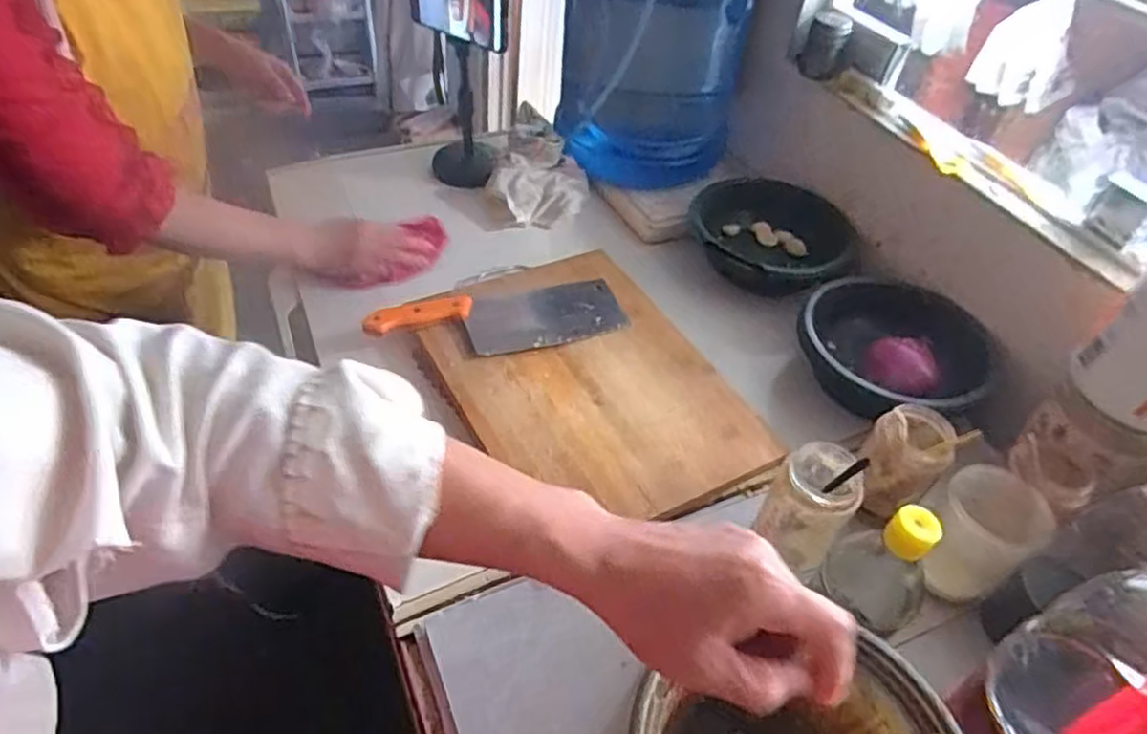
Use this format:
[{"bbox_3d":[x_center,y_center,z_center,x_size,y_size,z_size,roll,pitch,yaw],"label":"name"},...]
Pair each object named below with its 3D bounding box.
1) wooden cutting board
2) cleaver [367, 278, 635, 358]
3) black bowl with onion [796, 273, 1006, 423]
[{"bbox_3d":[0.012,0.008,0.781,0.275,0.018,0.372,-21,52,-25],"label":"wooden cutting board"},{"bbox_3d":[-0.084,-0.058,0.815,0.287,0.017,0.098,-9,48,-16],"label":"cleaver"},{"bbox_3d":[0.363,-0.019,0.815,0.196,0.072,0.190,4,46,-4],"label":"black bowl with onion"}]

